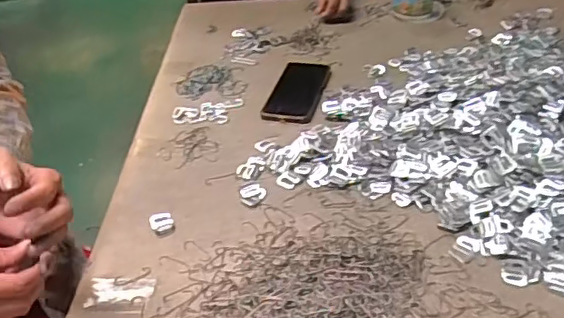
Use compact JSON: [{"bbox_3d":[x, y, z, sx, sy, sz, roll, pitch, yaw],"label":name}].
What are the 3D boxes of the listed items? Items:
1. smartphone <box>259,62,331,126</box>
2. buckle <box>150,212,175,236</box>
[{"bbox_3d":[0.027,-0.113,0.939,0.080,0.006,0.190,6,39,16],"label":"smartphone"},{"bbox_3d":[-0.148,0.080,0.711,0.028,0.004,0.036,-17,38,-14],"label":"buckle"}]

